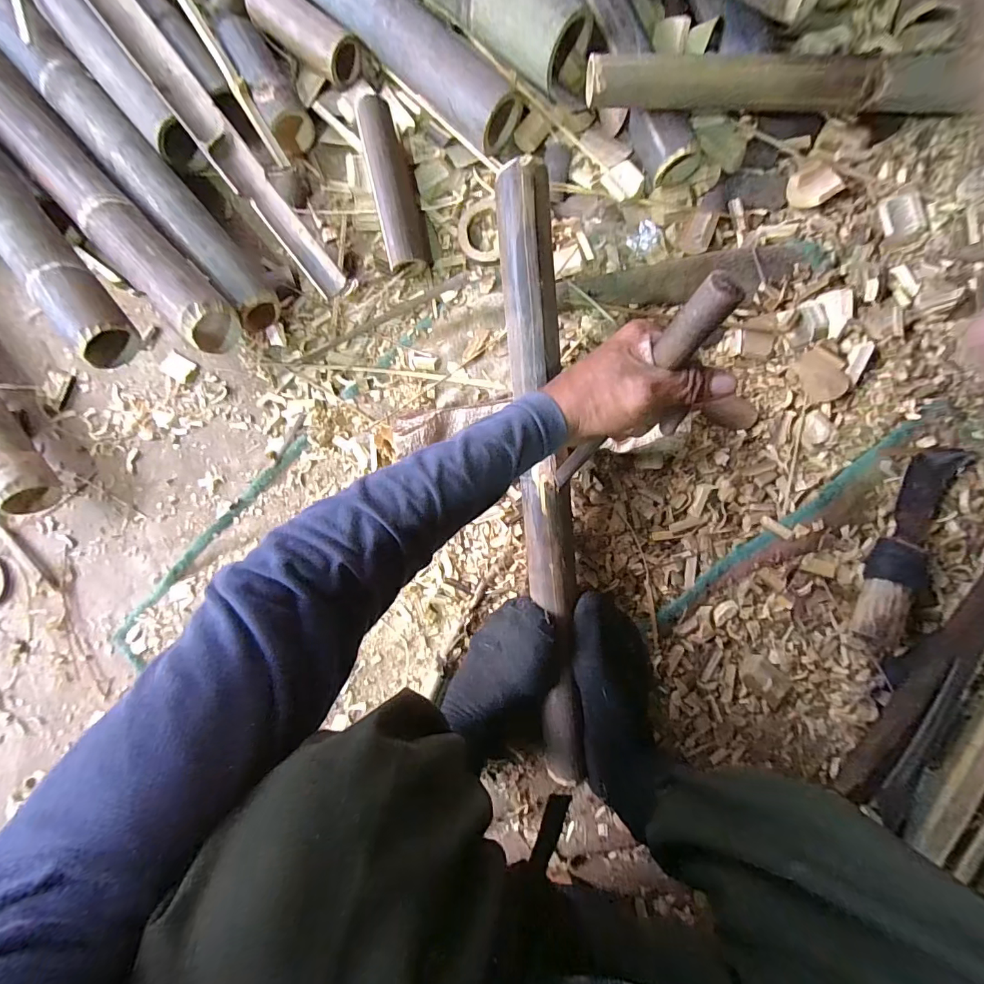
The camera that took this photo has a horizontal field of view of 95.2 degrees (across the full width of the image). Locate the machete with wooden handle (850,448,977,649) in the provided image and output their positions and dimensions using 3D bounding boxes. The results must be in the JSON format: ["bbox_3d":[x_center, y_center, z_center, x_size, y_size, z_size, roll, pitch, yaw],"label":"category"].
[{"bbox_3d":[0.459,0.056,0.491,0.058,0.042,0.229,25,92,5],"label":"machete with wooden handle"}]

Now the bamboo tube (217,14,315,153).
[{"bbox_3d":[-0.284,-0.519,0.571,0.051,0.054,0.162,-28,87,5],"label":"bamboo tube"}]

